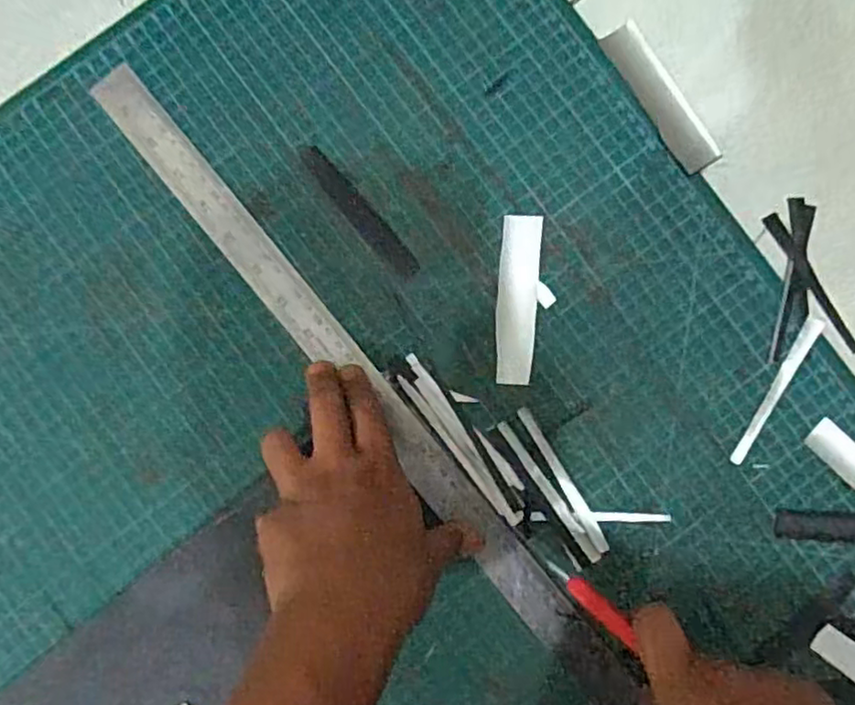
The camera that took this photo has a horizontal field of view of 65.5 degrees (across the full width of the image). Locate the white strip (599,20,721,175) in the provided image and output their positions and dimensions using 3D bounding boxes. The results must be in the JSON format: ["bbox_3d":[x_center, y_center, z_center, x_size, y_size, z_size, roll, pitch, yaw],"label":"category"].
[{"bbox_3d":[0.143,-0.156,0.407,0.024,0.006,0.099,-32,89,0],"label":"white strip"}]

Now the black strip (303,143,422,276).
[{"bbox_3d":[-0.042,-0.086,0.407,0.017,0.004,0.099,-40,89,0],"label":"black strip"}]

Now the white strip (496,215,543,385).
[{"bbox_3d":[0.055,-0.032,0.403,0.024,0.004,0.101,4,91,-1],"label":"white strip"}]

